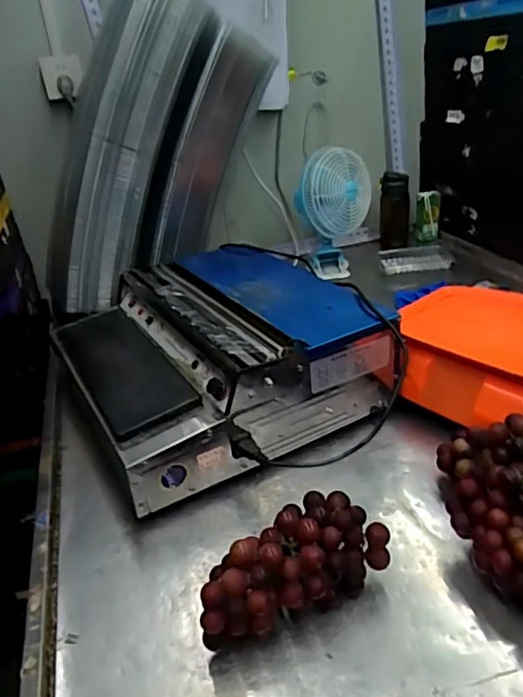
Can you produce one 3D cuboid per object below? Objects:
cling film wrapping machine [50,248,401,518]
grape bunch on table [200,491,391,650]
[{"bbox_3d":[-0.091,0.003,0.985,0.446,0.189,0.577,-19,31,-21],"label":"cling film wrapping machine"},{"bbox_3d":[0.029,0.239,0.604,0.212,0.101,0.091,-21,32,-25],"label":"grape bunch on table"}]

